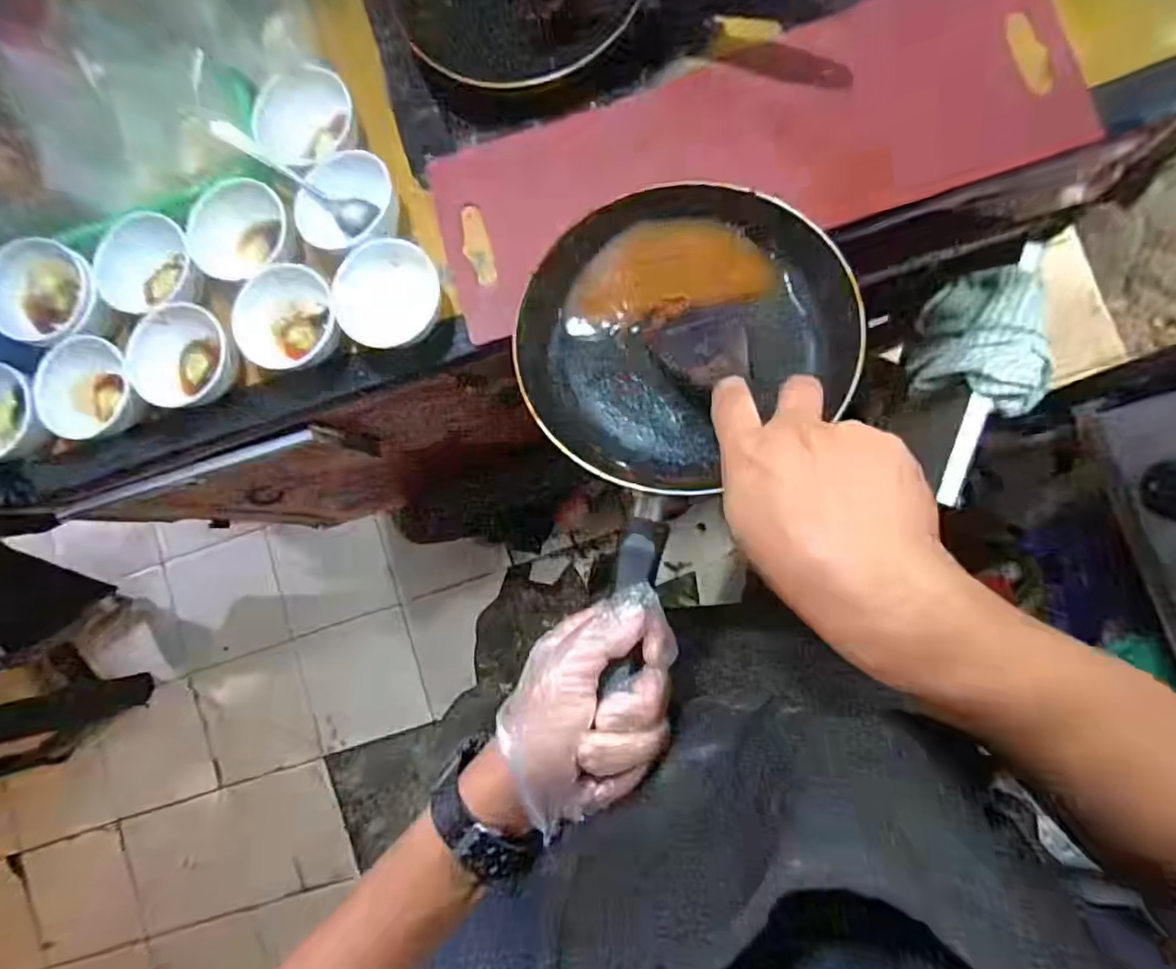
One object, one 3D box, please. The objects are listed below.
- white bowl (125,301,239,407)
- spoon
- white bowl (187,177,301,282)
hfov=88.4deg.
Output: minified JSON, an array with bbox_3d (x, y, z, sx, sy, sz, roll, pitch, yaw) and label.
[{"bbox_3d":[-0.372,-0.115,0.562,0.082,0.046,0.092,27,89,9],"label":"white bowl"},{"bbox_3d":[-0.255,-0.270,0.537,0.149,0.028,0.029,32,90,-9],"label":"spoon"},{"bbox_3d":[-0.313,-0.227,0.565,0.094,0.052,0.090,-1,85,7],"label":"white bowl"}]

